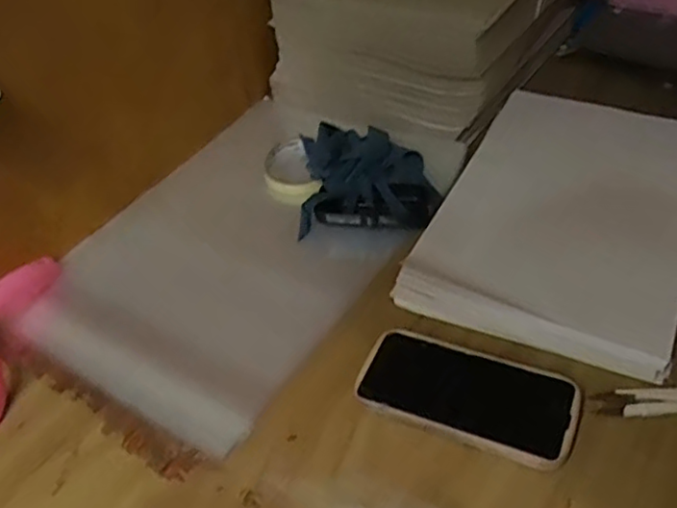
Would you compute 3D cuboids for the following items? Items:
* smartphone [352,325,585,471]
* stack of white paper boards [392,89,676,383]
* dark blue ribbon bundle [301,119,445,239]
[{"bbox_3d":[0.095,0.104,0.504,0.159,0.008,0.083,13,45,20],"label":"smartphone"},{"bbox_3d":[0.223,-0.049,0.636,0.216,0.040,0.338,16,47,23],"label":"stack of white paper boards"},{"bbox_3d":[0.027,-0.086,0.691,0.137,0.044,0.157,-6,42,1],"label":"dark blue ribbon bundle"}]

